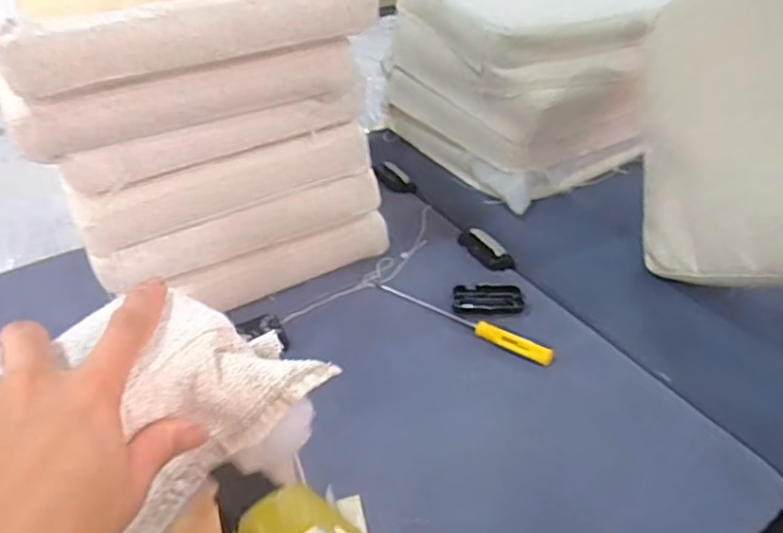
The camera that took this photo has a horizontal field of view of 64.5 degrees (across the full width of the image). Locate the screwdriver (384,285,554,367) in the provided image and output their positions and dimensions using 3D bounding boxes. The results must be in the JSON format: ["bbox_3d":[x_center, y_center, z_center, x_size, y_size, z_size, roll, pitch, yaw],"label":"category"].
[{"bbox_3d":[0.106,0.076,0.942,0.298,0.026,0.027,25,45,30],"label":"screwdriver"}]

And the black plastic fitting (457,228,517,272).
[{"bbox_3d":[0.165,-0.033,1.085,0.056,0.014,0.119,-19,41,-21],"label":"black plastic fitting"}]

